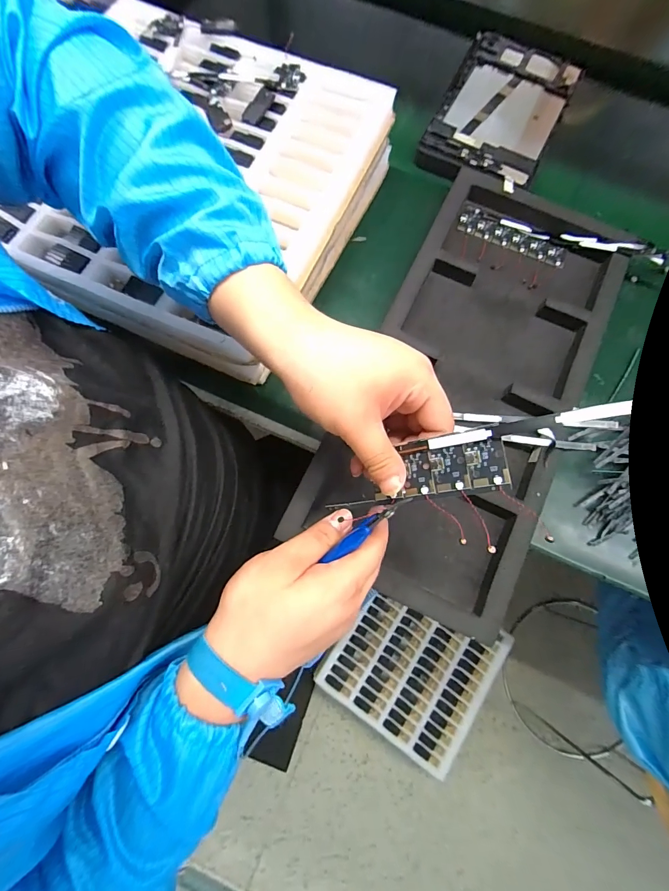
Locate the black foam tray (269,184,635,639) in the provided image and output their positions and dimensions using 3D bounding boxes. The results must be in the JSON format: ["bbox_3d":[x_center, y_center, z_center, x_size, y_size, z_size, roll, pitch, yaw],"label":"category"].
[{"bbox_3d":[0.147,-0.072,0.397,0.210,0.032,0.470,25,78,6],"label":"black foam tray"}]

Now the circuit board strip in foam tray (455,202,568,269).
[{"bbox_3d":[0.215,-0.255,0.449,0.135,0.004,0.037,26,78,6],"label":"circuit board strip in foam tray"}]

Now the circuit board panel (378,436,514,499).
[{"bbox_3d":[0.065,0.014,0.238,0.083,0.004,0.033,-12,82,30],"label":"circuit board panel"}]

